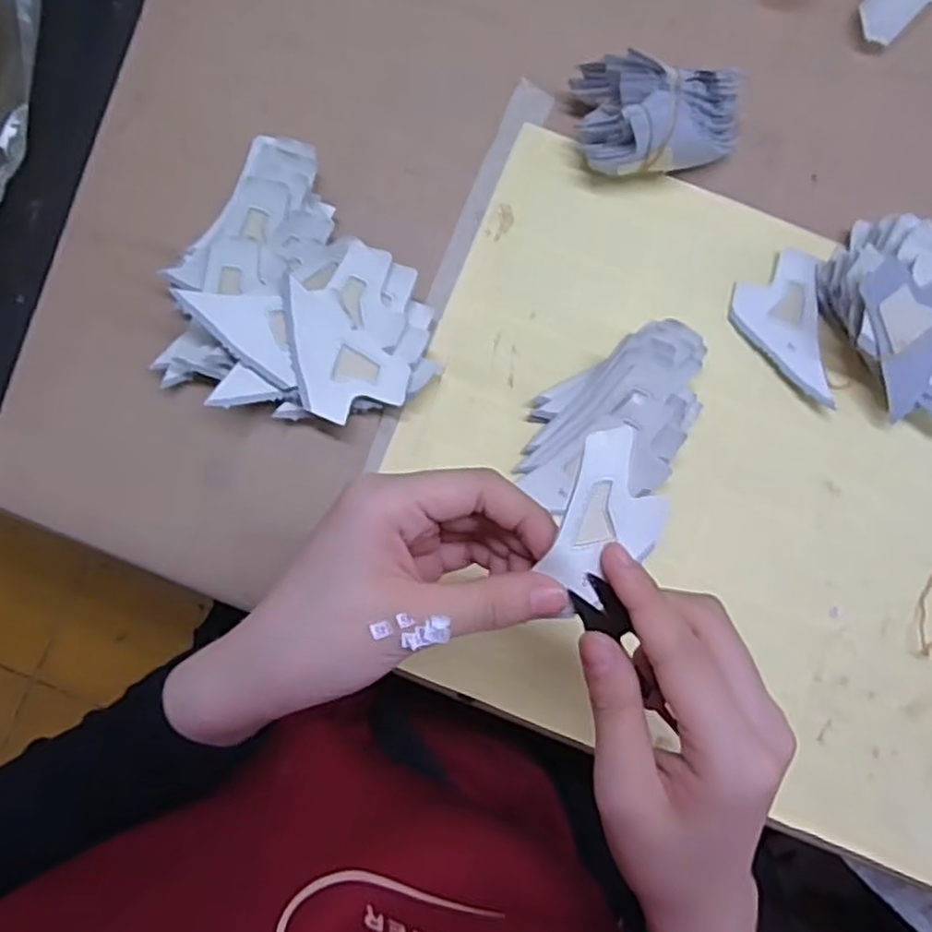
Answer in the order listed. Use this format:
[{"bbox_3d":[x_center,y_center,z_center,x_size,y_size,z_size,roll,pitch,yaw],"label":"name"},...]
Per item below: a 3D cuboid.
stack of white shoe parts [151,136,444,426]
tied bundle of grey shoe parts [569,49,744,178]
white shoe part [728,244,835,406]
[{"bbox_3d":[-0.087,-0.098,0.387,0.139,0.047,0.140,7,86,0],"label":"stack of white shoe parts"},{"bbox_3d":[0.109,-0.191,0.395,0.096,0.048,0.059,3,86,0],"label":"tied bundle of grey shoe parts"},{"bbox_3d":[0.177,-0.076,0.407,0.047,0.008,0.087,-6,86,-1],"label":"white shoe part"}]

